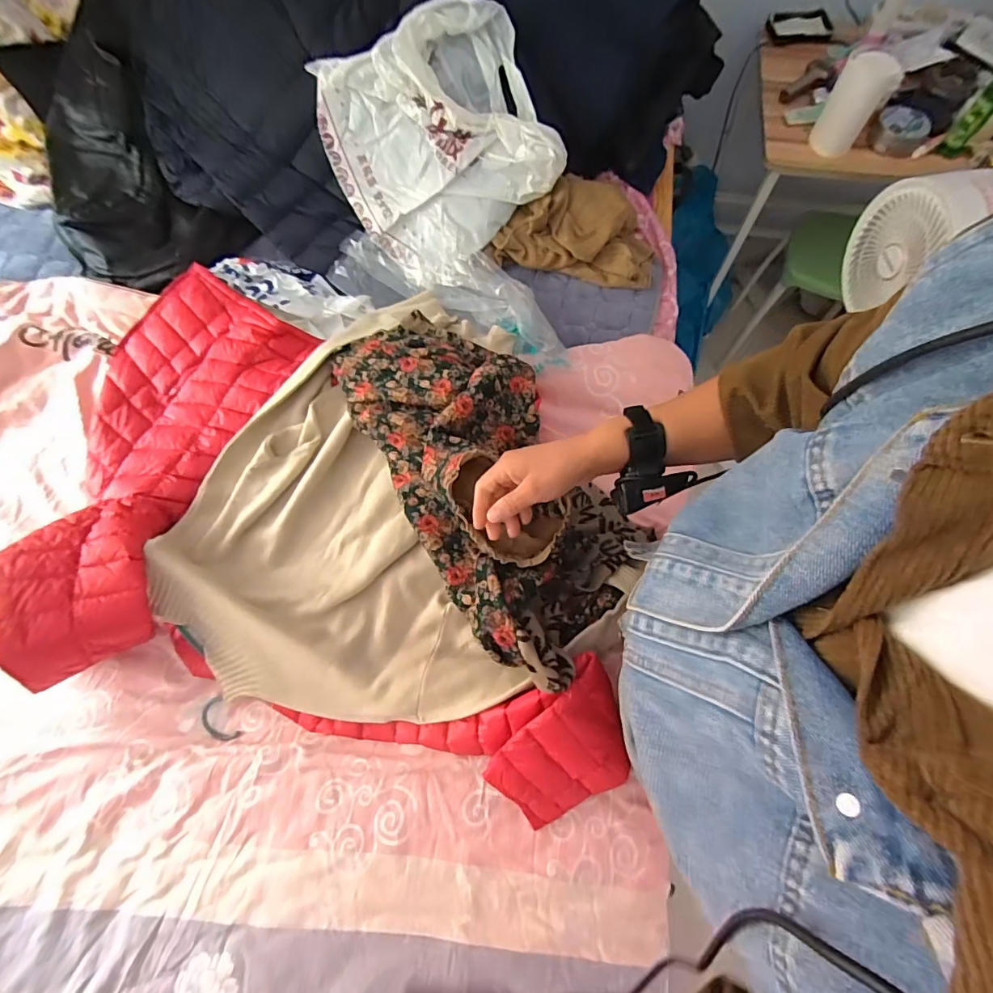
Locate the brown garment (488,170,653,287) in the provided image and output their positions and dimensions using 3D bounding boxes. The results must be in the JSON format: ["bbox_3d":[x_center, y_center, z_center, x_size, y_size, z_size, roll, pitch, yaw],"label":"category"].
[{"bbox_3d":[0.148,-0.500,0.909,0.300,0.095,0.184,9,70,4],"label":"brown garment"}]

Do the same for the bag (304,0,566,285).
[{"bbox_3d":[-0.104,-0.609,0.841,0.330,0.235,0.343,-38,74,-12],"label":"bag"}]

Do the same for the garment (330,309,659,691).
[{"bbox_3d":[-0.015,-0.046,0.640,0.240,0.144,0.520,-30,79,-10],"label":"garment"}]

